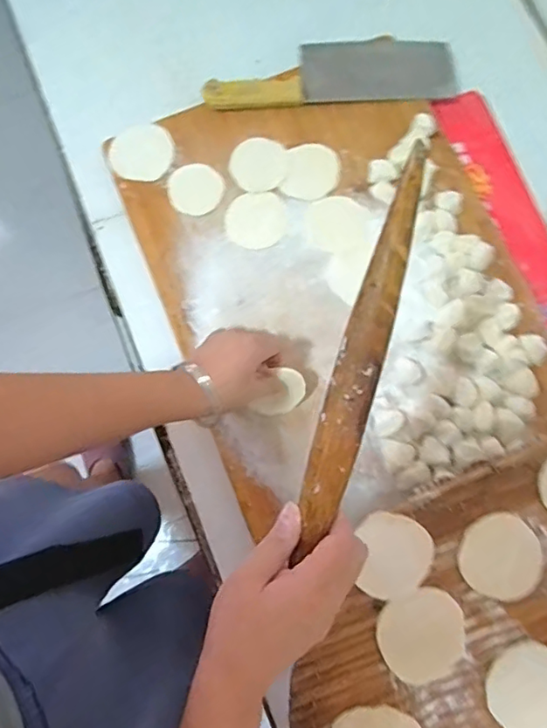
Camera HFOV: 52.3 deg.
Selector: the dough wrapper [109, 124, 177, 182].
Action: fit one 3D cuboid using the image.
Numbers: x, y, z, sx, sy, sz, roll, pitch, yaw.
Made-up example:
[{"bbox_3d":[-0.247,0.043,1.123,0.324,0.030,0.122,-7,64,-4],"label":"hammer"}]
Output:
[{"bbox_3d":[-0.152,-0.245,0.647,0.074,0.006,0.071,-29,80,6],"label":"dough wrapper"}]

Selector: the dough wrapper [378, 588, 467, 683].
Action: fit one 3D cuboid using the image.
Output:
[{"bbox_3d":[0.117,0.213,0.435,0.067,0.004,0.062,-24,80,-6],"label":"dough wrapper"}]

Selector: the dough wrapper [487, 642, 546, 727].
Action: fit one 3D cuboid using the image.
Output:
[{"bbox_3d":[0.196,0.251,0.426,0.064,0.004,0.061,-43,77,-4],"label":"dough wrapper"}]

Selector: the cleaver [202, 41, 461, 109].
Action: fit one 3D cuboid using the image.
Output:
[{"bbox_3d":[0.067,-0.335,0.636,0.291,0.038,0.078,-4,79,-2],"label":"cleaver"}]

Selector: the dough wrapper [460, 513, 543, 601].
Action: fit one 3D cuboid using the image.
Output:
[{"bbox_3d":[0.182,0.155,0.445,0.063,0.005,0.063,0,79,-1],"label":"dough wrapper"}]

